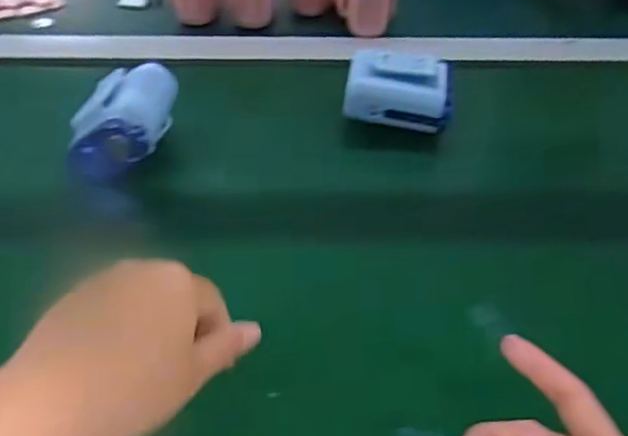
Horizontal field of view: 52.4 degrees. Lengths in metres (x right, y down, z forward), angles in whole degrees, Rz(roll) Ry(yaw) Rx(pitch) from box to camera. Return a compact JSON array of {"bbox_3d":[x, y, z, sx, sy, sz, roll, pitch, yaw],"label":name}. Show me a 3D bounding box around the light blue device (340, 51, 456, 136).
[{"bbox_3d":[0.068,-0.103,0.505,0.080,0.036,0.055,9,46,7],"label":"light blue device"}]

